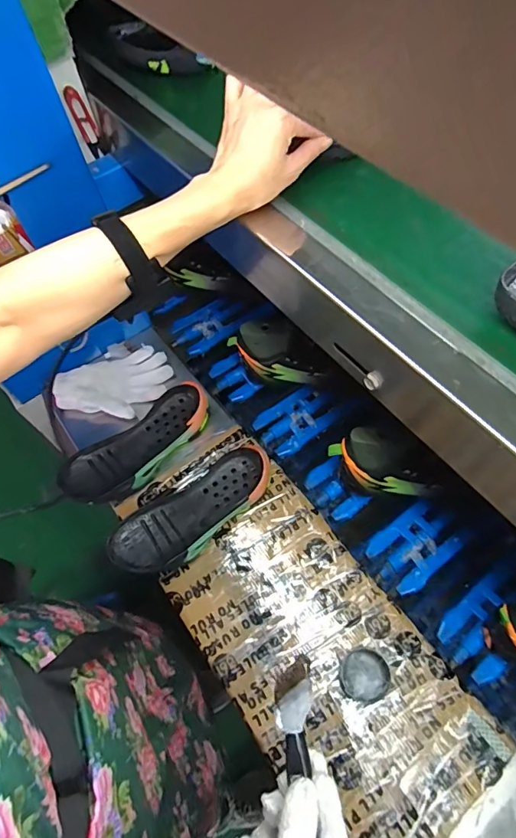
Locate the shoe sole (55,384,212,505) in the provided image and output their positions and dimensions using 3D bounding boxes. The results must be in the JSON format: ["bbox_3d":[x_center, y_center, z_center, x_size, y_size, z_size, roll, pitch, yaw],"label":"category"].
[{"bbox_3d":[-0.188,0.042,0.734,0.254,0.039,0.106,-36,66,-16],"label":"shoe sole"}]

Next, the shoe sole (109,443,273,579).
[{"bbox_3d":[-0.095,0.130,0.679,0.250,0.049,0.106,-38,67,-17],"label":"shoe sole"}]

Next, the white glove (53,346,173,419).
[{"bbox_3d":[-0.250,-0.057,0.807,0.195,0.032,0.118,-22,63,-9],"label":"white glove"}]

